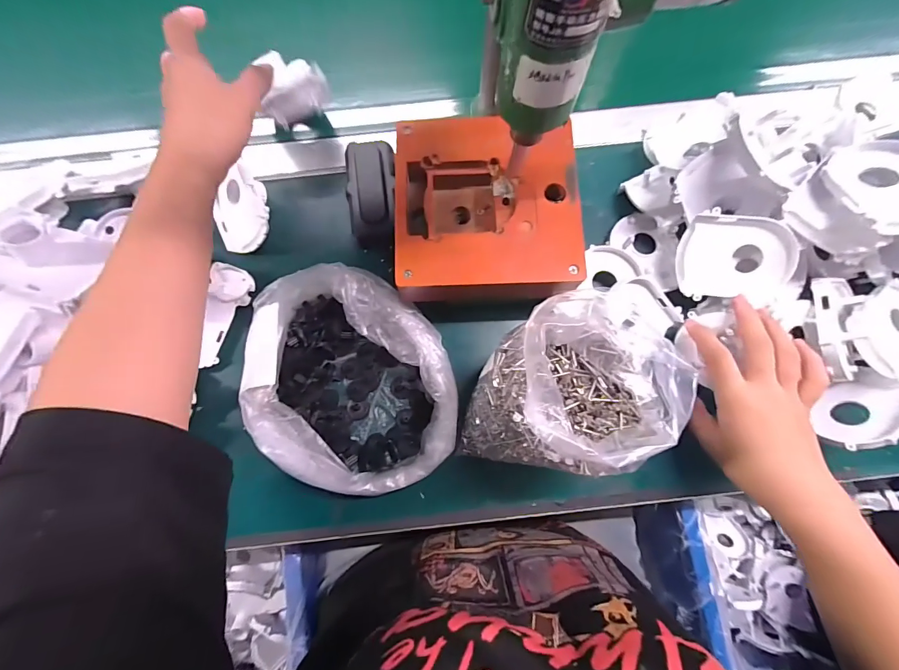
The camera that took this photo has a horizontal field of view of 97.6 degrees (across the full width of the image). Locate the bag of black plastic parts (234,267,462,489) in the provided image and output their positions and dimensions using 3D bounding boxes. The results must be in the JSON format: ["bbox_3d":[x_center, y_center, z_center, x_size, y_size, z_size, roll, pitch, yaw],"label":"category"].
[{"bbox_3d":[-0.085,0.038,0.339,0.163,0.053,0.186,-17,79,-3],"label":"bag of black plastic parts"}]

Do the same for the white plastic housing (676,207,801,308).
[{"bbox_3d":[0.241,-0.067,0.337,0.083,0.023,0.066,6,102,19],"label":"white plastic housing"}]

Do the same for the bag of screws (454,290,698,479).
[{"bbox_3d":[0.082,0.052,0.282,0.123,0.108,0.108,17,79,4],"label":"bag of screws"}]

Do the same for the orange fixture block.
[{"bbox_3d":[0.030,-0.101,0.350,0.151,0.071,0.165,-2,78,0],"label":"orange fixture block"}]

